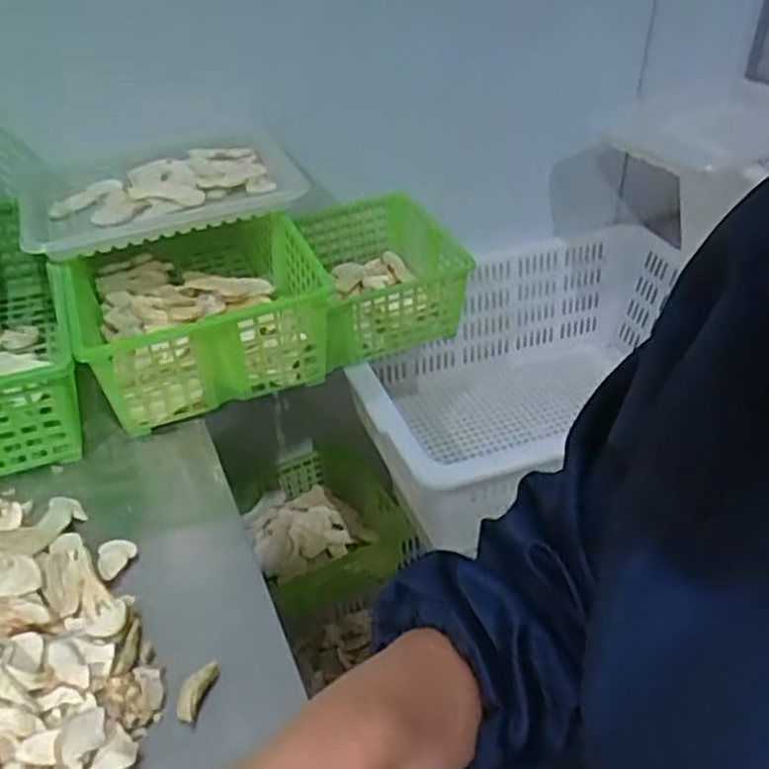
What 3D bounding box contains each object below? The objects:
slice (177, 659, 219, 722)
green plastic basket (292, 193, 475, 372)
[{"bbox_3d":[-0.116,0.188,0.463,0.012,0.012,0.038,11,40,15],"label":"slice"},{"bbox_3d":[-0.015,-0.133,0.924,0.168,0.098,0.213,-15,40,-16],"label":"green plastic basket"}]

